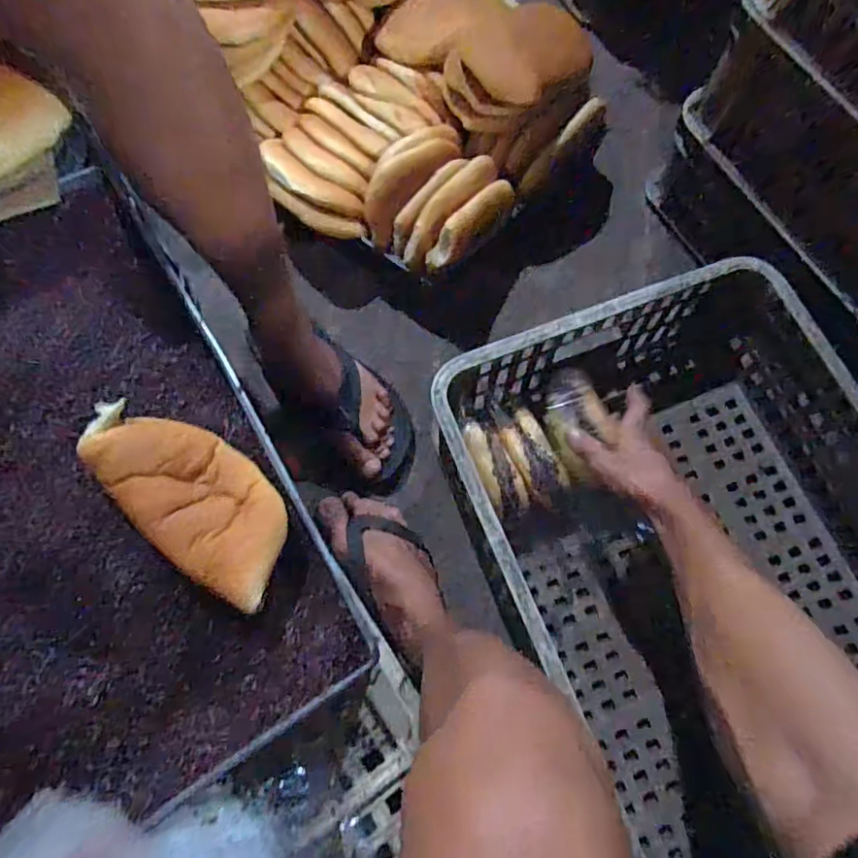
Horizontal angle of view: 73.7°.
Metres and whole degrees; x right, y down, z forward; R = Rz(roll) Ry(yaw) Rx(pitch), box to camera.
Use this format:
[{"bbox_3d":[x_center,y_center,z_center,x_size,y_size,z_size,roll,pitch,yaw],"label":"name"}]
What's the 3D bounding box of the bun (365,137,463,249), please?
[{"bbox_3d":[-0.025,-0.290,0.678,0.048,0.056,0.141,35,75,12],"label":"bun"}]

